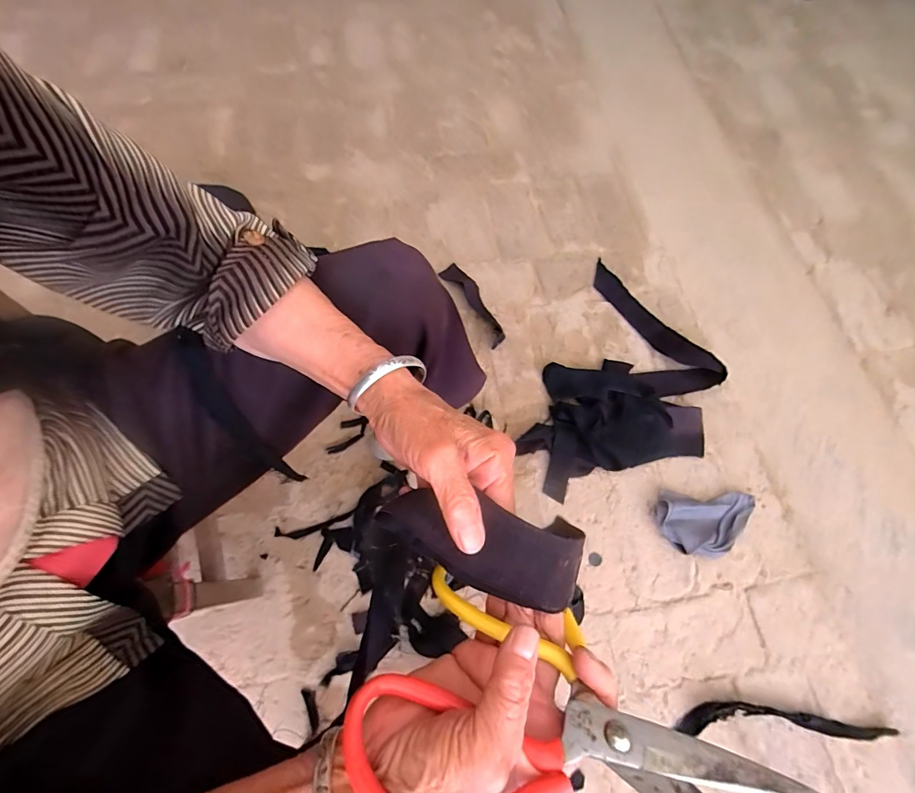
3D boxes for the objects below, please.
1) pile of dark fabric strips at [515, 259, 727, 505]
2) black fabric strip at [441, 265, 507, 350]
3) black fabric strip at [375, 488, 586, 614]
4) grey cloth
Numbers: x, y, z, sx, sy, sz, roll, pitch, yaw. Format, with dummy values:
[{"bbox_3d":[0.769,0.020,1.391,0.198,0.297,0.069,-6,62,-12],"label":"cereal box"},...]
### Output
[{"bbox_3d":[0.345,-0.029,0.816,0.328,0.064,0.506,30,70,9],"label":"pile of dark fabric strips"},{"bbox_3d":[0.033,-0.203,0.894,0.055,0.016,0.228,-24,71,-12],"label":"black fabric strip"},{"bbox_3d":[0.012,0.084,0.244,0.118,0.015,0.051,17,91,13],"label":"black fabric strip"},{"bbox_3d":[0.449,0.224,0.731,0.183,0.036,0.111,3,68,-1],"label":"grey cloth"}]

